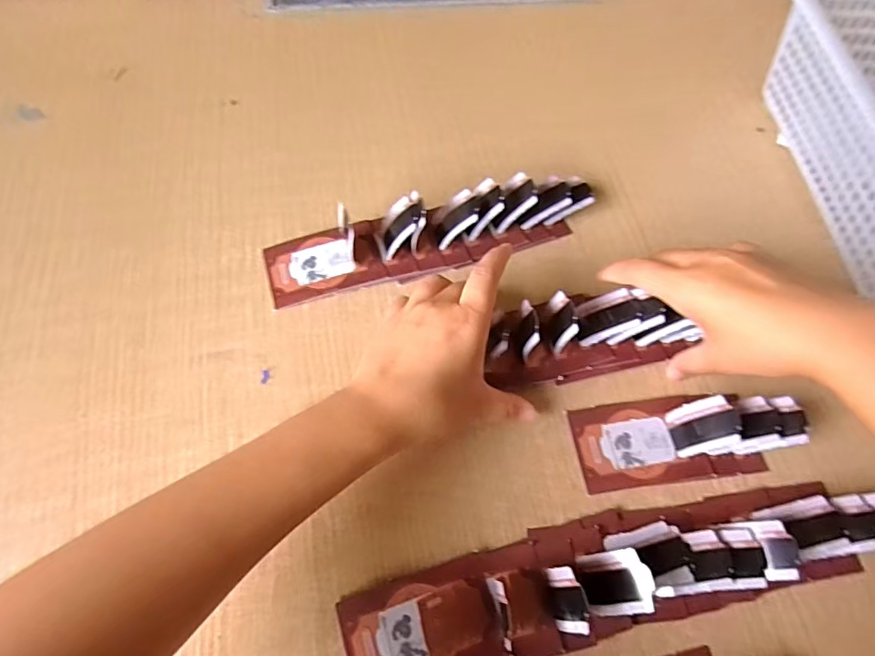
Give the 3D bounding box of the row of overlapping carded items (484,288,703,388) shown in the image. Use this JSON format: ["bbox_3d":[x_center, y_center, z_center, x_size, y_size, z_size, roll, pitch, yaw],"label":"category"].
[{"bbox_3d":[0.101,0.000,0.341,0.137,0.049,0.058,-7,64,-2],"label":"row of overlapping carded items"}]

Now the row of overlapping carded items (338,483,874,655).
[{"bbox_3d":[0.110,0.136,0.282,0.324,0.035,0.063,-10,65,-8],"label":"row of overlapping carded items"}]

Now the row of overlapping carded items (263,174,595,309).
[{"bbox_3d":[0.000,-0.077,0.377,0.256,0.040,0.060,-13,65,-10],"label":"row of overlapping carded items"}]

